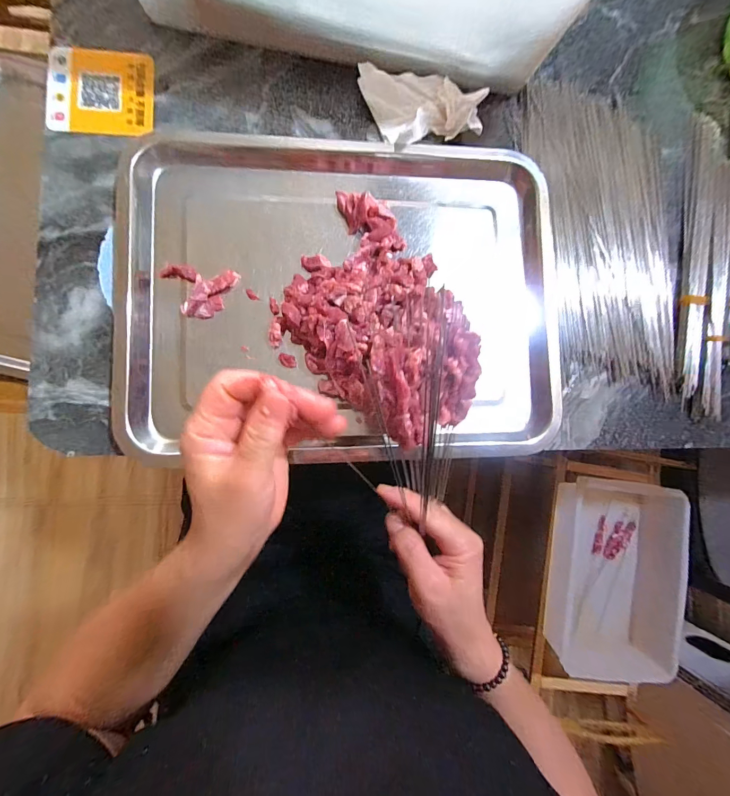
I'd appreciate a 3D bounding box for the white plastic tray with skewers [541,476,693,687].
[{"bbox_3d":[0.447,0.337,0.666,0.196,0.072,0.360,9,86,-7],"label":"white plastic tray with skewers"}]

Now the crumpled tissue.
[{"bbox_3d":[0.052,-0.287,0.340,0.101,0.036,0.085,-14,88,-8],"label":"crumpled tissue"}]

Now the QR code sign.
[{"bbox_3d":[-0.241,-0.280,0.325,0.088,0.004,0.080,-1,87,-8],"label":"QR code sign"}]

